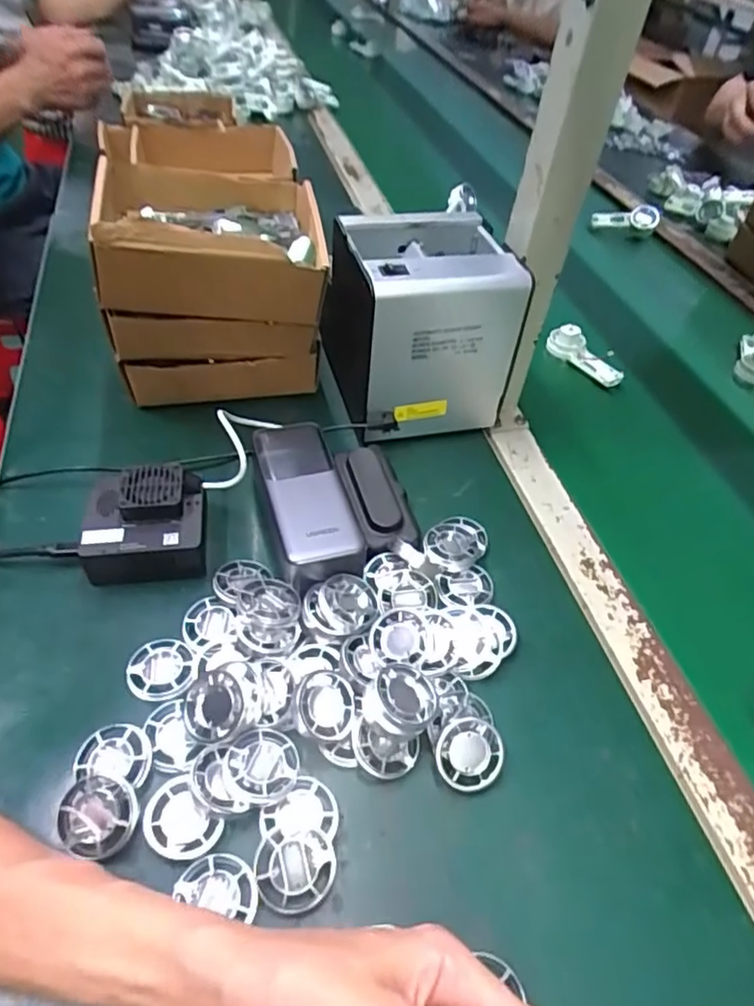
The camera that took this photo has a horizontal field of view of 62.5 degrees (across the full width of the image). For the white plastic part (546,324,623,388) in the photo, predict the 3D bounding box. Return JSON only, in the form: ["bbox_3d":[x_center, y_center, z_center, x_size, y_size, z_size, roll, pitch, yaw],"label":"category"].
[{"bbox_3d":[0.227,-0.162,0.673,0.028,0.033,0.092,-29,57,-30],"label":"white plastic part"}]

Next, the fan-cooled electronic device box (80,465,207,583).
[{"bbox_3d":[-0.162,0.014,0.437,0.079,0.049,0.072,-5,47,-9],"label":"fan-cooled electronic device box"}]

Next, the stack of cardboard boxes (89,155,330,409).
[{"bbox_3d":[-0.137,-0.190,0.544,0.172,0.157,0.160,-5,47,-10],"label":"stack of cardboard boxes"}]

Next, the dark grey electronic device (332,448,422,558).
[{"bbox_3d":[-0.001,-0.004,0.478,0.045,0.029,0.108,-9,49,-16],"label":"dark grey electronic device"}]

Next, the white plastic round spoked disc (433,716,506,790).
[{"bbox_3d":[0.053,0.141,0.349,0.037,0.004,0.038,0,79,-1],"label":"white plastic round spoked disc"}]

